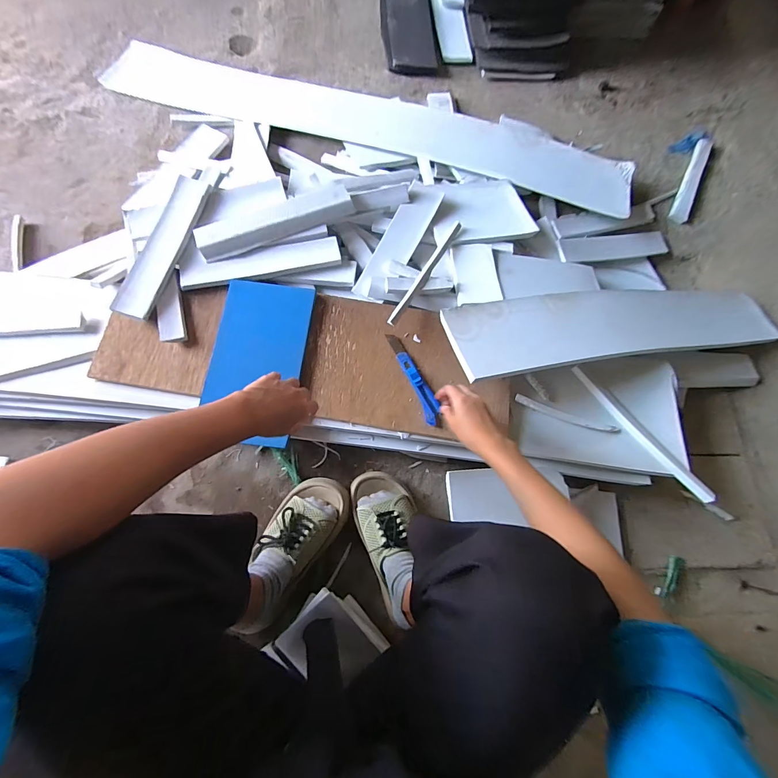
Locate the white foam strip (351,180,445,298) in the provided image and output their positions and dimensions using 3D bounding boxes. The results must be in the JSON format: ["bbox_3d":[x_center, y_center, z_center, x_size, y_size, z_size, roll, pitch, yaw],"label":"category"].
[{"bbox_3d":[0.023,-0.292,0.717,0.068,0.015,0.276,25,73,5],"label":"white foam strip"}]

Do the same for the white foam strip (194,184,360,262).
[{"bbox_3d":[-0.213,-0.319,0.702,0.292,0.035,0.082,-23,75,-9],"label":"white foam strip"}]

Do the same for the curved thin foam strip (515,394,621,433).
[{"bbox_3d":[0.306,0.045,0.635,0.185,0.021,0.016,18,72,3],"label":"curved thin foam strip"}]

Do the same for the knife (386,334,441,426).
[{"bbox_3d":[0.042,-0.021,0.625,0.028,0.010,0.172,-24,73,-10],"label":"knife"}]

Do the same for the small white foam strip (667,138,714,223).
[{"bbox_3d":[0.751,-0.524,0.909,0.043,0.023,0.294,29,73,7],"label":"small white foam strip"}]

